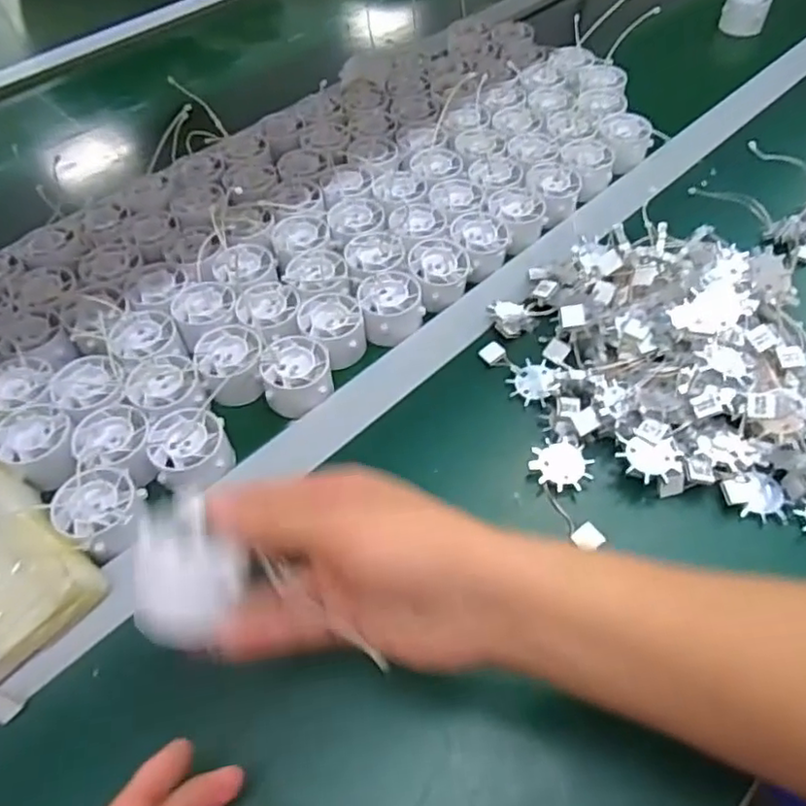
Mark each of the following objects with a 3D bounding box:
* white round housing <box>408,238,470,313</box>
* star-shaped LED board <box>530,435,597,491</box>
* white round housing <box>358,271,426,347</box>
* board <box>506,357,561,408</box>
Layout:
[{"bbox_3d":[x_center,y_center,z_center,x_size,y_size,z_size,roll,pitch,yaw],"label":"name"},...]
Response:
[{"bbox_3d":[0.030,-0.105,0.520,0.046,0.031,0.053,-6,53,-2],"label":"white round housing"},{"bbox_3d":[0.106,0.040,0.424,0.040,0.008,0.036,-21,55,-13],"label":"star-shaped LED board"},{"bbox_3d":[-0.009,-0.076,0.503,0.048,0.027,0.051,-10,53,-5],"label":"white round housing"},{"bbox_3d":[0.095,-0.015,0.463,0.034,0.007,0.032,-37,60,-23],"label":"board"}]

